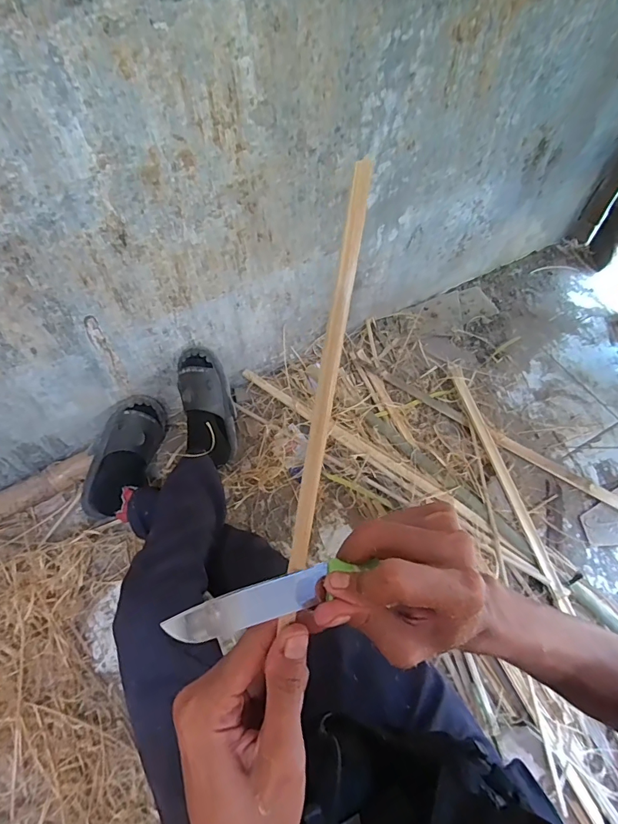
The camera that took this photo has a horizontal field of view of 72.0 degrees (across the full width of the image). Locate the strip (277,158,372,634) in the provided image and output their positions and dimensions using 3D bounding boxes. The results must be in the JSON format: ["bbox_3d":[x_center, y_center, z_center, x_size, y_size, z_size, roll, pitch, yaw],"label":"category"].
[{"bbox_3d":[0.007,-0.002,0.228,0.010,0.005,0.245,10,99,6],"label":"strip"}]

